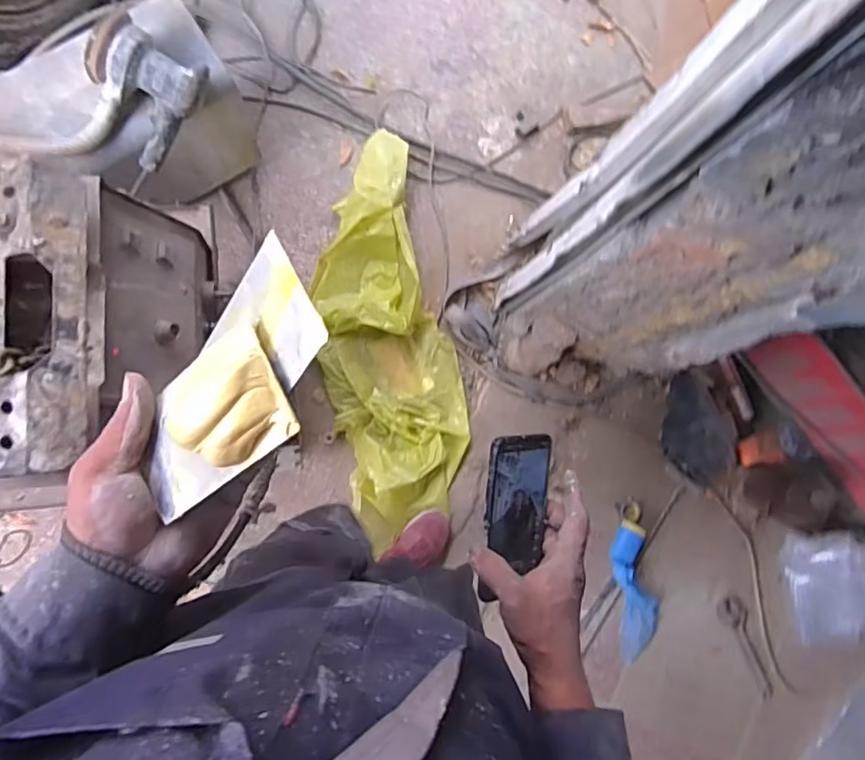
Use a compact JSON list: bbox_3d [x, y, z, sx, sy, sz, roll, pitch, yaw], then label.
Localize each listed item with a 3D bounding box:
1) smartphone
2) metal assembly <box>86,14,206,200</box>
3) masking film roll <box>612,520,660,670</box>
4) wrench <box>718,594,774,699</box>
[{"bbox_3d":[0.082,0.129,0.564,0.076,0.008,0.150,3,96,-35],"label":"smartphone"},{"bbox_3d":[-0.553,-0.536,1.092,0.168,0.144,0.256,33,81,-2],"label":"metal assembly"},{"bbox_3d":[0.544,0.560,1.528,0.119,0.045,0.359,-6,84,-7],"label":"masking film roll"},{"bbox_3d":[0.859,0.722,1.577,0.074,0.016,0.279,-22,87,-9],"label":"wrench"}]

